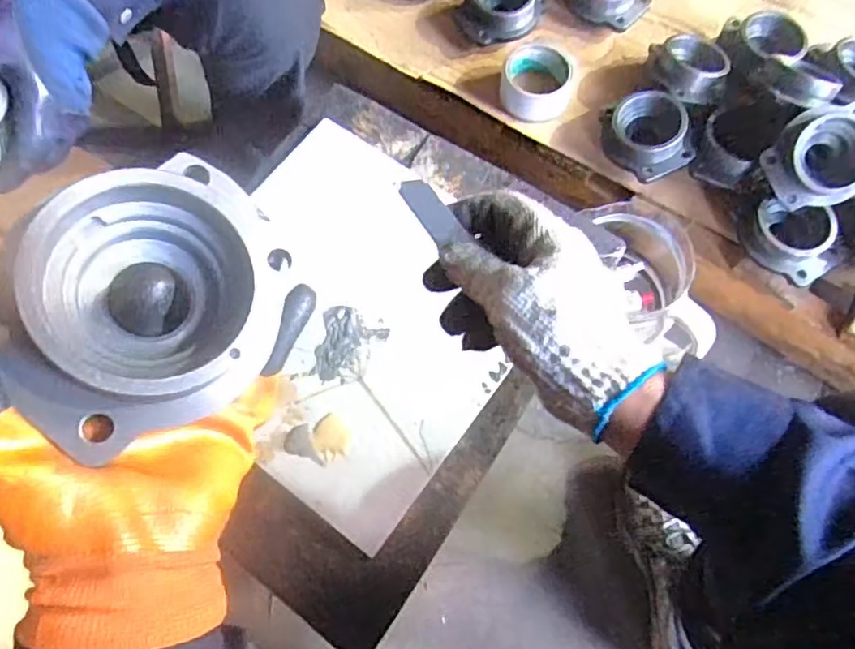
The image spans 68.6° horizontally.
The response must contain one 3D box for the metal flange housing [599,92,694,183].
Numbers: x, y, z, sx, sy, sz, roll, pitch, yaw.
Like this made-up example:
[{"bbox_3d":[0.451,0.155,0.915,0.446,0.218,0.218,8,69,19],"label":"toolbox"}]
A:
[{"bbox_3d":[0.276,-0.232,0.783,0.089,0.064,0.102,-11,70,-2],"label":"metal flange housing"}]

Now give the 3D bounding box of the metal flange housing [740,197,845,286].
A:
[{"bbox_3d":[0.426,-0.099,0.739,0.090,0.053,0.102,-37,73,-11],"label":"metal flange housing"}]

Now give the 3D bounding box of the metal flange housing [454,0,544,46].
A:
[{"bbox_3d":[0.099,-0.432,0.856,0.105,0.064,0.080,-17,70,-5],"label":"metal flange housing"}]

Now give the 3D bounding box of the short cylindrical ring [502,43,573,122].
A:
[{"bbox_3d":[0.145,-0.320,0.826,0.089,0.043,0.093,-1,70,1],"label":"short cylindrical ring"}]

